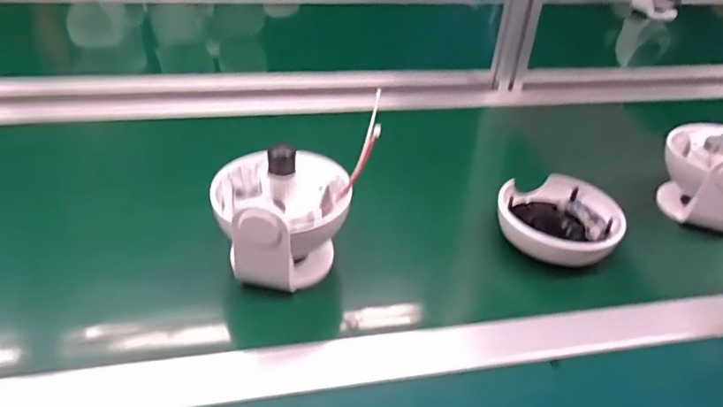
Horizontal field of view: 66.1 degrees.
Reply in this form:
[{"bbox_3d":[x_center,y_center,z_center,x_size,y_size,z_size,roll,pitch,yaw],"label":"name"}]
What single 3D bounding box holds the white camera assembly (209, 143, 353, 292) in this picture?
[{"bbox_3d":[-0.069,0.008,0.478,0.110,0.105,0.101,4,33,-2],"label":"white camera assembly"}]

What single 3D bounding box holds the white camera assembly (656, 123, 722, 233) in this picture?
[{"bbox_3d":[0.385,-0.035,0.596,0.110,0.106,0.108,28,39,30],"label":"white camera assembly"}]

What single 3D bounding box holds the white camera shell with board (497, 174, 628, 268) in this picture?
[{"bbox_3d":[0.194,0.016,0.553,0.115,0.038,0.105,4,33,-3],"label":"white camera shell with board"}]

